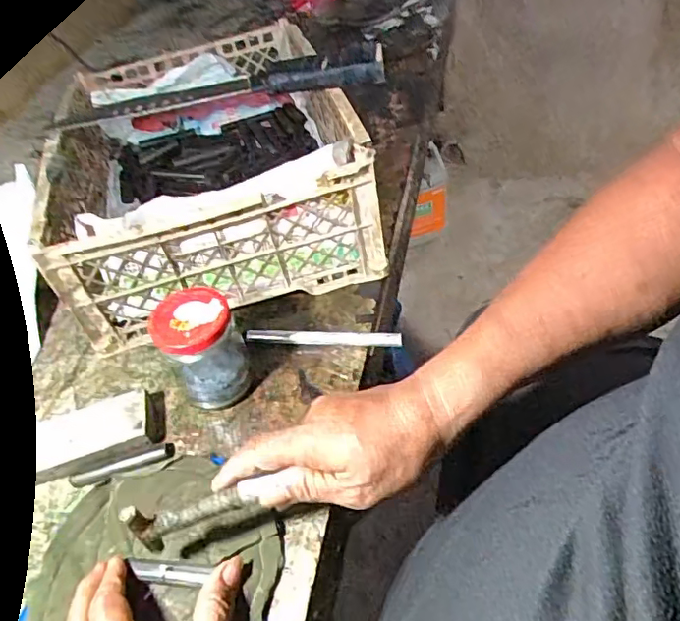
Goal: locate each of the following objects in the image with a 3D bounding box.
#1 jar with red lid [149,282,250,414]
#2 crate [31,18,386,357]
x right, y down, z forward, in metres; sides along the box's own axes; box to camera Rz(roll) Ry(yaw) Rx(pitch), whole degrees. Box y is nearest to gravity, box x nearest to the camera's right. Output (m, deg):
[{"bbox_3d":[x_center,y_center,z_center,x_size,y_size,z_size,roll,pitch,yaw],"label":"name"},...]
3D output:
[{"bbox_3d":[-0.115,0.035,0.487,0.062,0.097,0.058,-7,45,8],"label":"jar with red lid"},{"bbox_3d":[-0.150,-0.174,0.672,0.309,0.136,0.405,-18,45,-3],"label":"crate"}]

